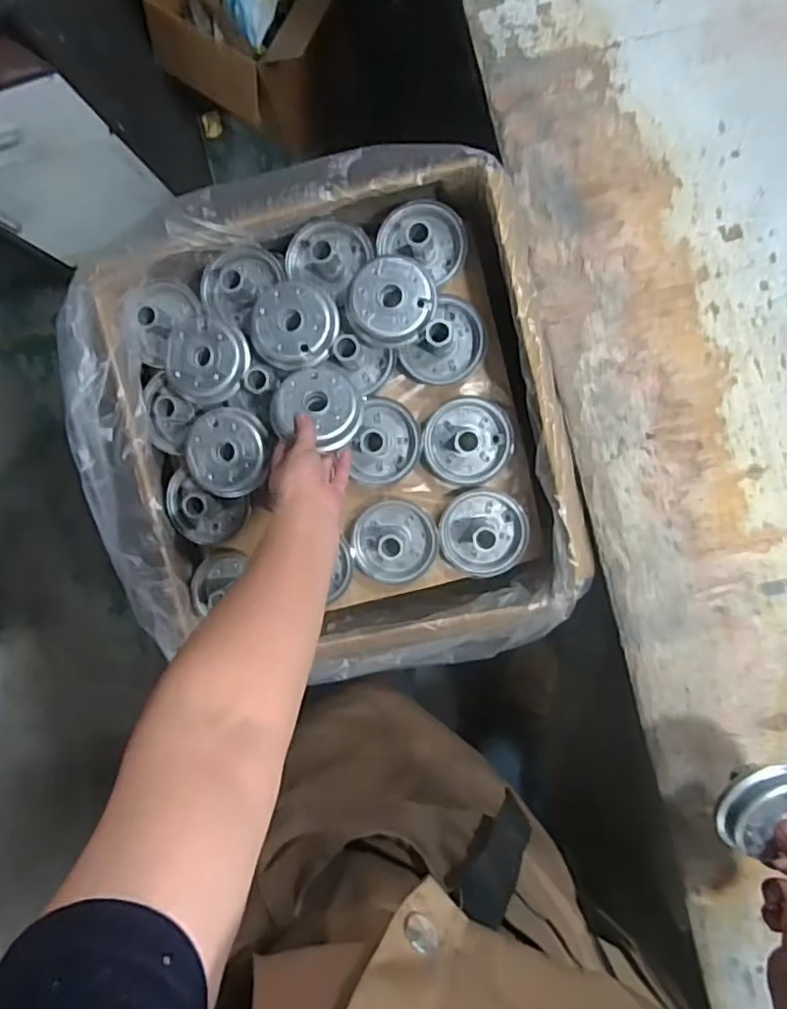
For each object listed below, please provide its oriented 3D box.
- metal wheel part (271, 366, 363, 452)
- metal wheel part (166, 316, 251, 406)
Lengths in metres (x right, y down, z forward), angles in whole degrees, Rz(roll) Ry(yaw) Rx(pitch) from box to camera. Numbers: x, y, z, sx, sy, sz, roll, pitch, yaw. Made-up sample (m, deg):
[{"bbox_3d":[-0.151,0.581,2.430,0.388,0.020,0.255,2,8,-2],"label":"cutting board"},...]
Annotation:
[{"bbox_3d":[-0.075,-0.102,0.650,0.088,0.038,0.087,2,74,-6],"label":"metal wheel part"},{"bbox_3d":[-0.192,-0.154,0.670,0.086,0.039,0.090,1,90,4],"label":"metal wheel part"}]

